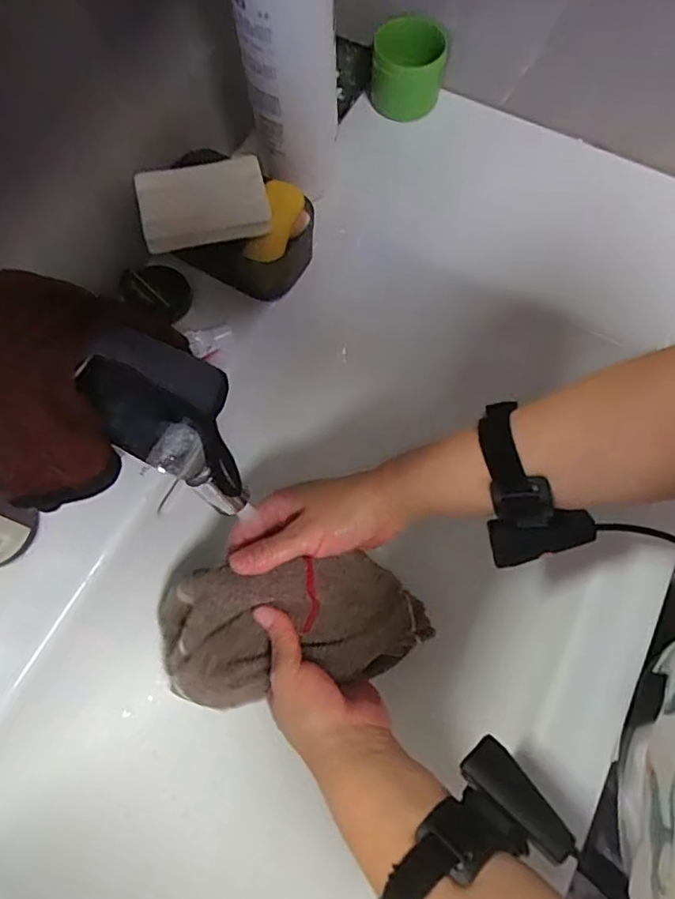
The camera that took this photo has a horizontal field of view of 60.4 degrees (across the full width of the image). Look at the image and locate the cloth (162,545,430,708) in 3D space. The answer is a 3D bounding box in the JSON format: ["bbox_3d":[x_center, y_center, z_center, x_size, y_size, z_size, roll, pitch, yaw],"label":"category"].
[{"bbox_3d":[-0.038,0.141,0.451,0.214,0.101,0.093,-5,70,-2],"label":"cloth"}]

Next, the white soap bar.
[{"bbox_3d":[-0.111,-0.206,0.480,0.103,0.019,0.073,-15,71,-5],"label":"white soap bar"}]

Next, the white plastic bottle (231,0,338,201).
[{"bbox_3d":[-0.039,-0.298,0.441,0.074,0.245,0.054,9,70,3],"label":"white plastic bottle"}]

